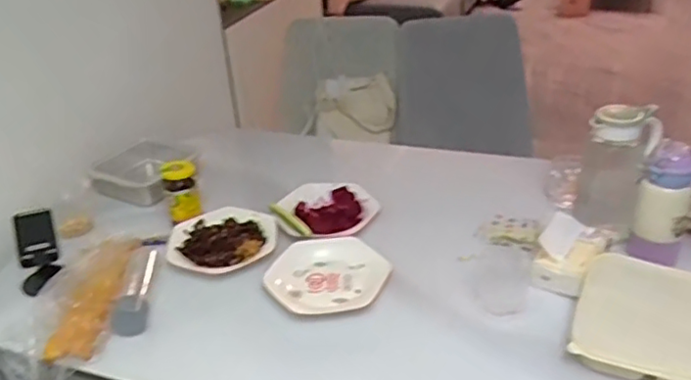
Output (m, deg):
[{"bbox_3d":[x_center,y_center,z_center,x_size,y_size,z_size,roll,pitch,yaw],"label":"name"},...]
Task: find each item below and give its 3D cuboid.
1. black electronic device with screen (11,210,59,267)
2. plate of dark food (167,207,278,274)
[{"bbox_3d":[-0.545,0.085,1.094,0.062,0.015,0.123,-9,53,-25],"label":"black electronic device with screen"},{"bbox_3d":[-0.230,0.092,1.166,0.199,0.022,0.183,-3,30,2],"label":"plate of dark food"}]

